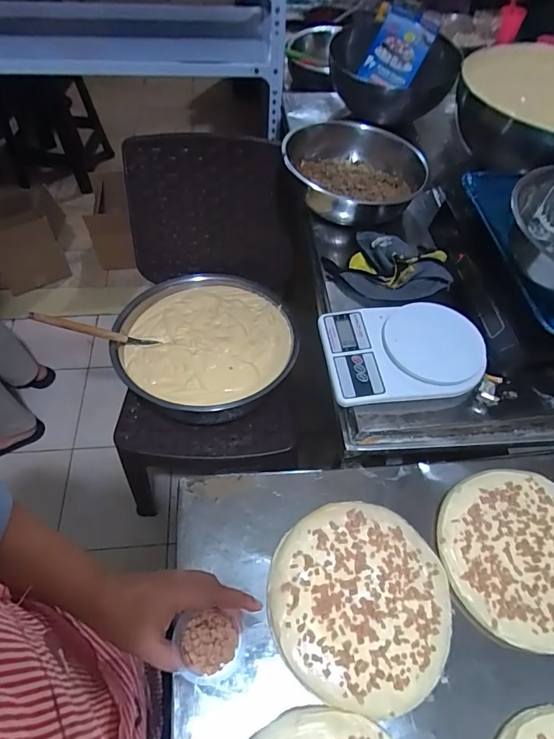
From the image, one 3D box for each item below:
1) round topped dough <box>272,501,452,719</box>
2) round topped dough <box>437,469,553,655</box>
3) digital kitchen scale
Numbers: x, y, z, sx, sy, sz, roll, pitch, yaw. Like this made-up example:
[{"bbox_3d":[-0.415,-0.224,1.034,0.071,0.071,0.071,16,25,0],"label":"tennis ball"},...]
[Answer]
[{"bbox_3d":[0.092,0.249,0.478,0.192,0.025,0.199,1,56,-2],"label":"round topped dough"},{"bbox_3d":[0.302,0.220,0.527,0.202,0.016,0.192,1,56,-2],"label":"round topped dough"},{"bbox_3d":[0.173,-0.027,0.604,0.211,0.049,0.153,-5,56,-6],"label":"digital kitchen scale"}]

